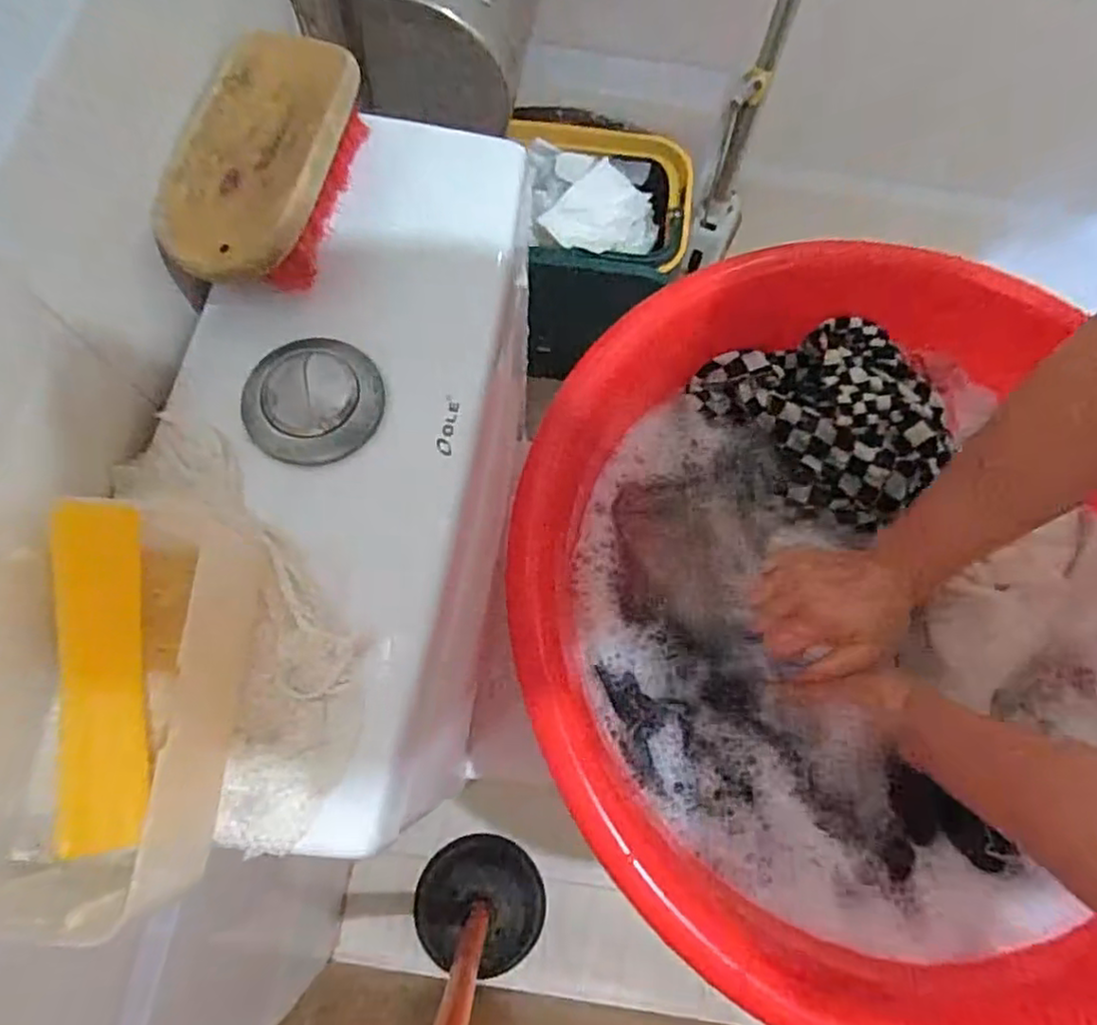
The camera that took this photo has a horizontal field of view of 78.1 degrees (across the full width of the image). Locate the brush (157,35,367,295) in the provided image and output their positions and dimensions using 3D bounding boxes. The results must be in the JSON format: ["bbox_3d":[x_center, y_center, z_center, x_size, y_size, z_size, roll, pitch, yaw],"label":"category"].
[{"bbox_3d":[-0.121,-0.152,0.298,0.067,0.032,0.123,7,72,0],"label":"brush"}]

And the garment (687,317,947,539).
[{"bbox_3d":[0.221,-0.088,0.526,0.175,0.061,0.140,42,75,10],"label":"garment"}]

